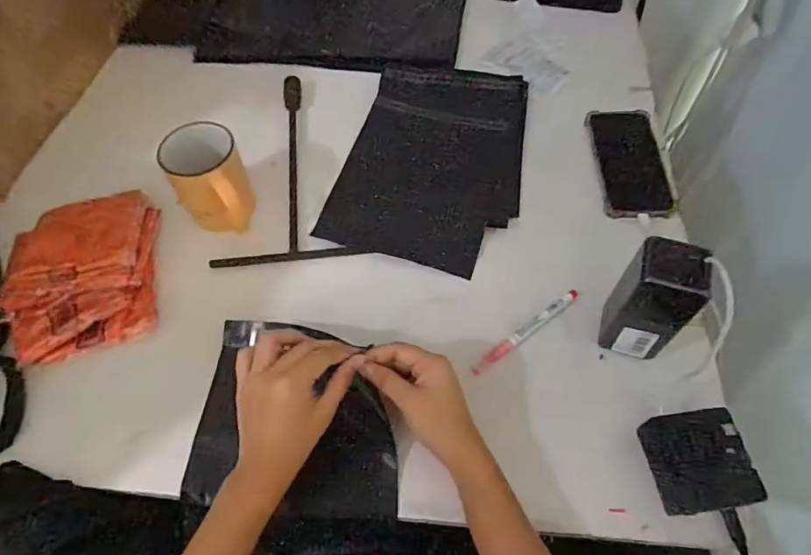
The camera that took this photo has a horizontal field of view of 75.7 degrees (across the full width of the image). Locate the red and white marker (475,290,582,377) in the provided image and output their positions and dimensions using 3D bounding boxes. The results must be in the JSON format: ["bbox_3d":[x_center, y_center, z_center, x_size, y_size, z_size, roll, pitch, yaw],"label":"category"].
[{"bbox_3d":[0.122,0.052,0.523,0.141,0.006,0.013,-34,64,-18],"label":"red and white marker"}]

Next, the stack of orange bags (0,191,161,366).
[{"bbox_3d":[-0.343,-0.009,0.550,0.146,0.035,0.189,-11,59,-5],"label":"stack of orange bags"}]

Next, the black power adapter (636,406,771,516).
[{"bbox_3d":[0.247,0.154,0.439,0.070,0.038,0.076,-8,59,-4],"label":"black power adapter"}]

